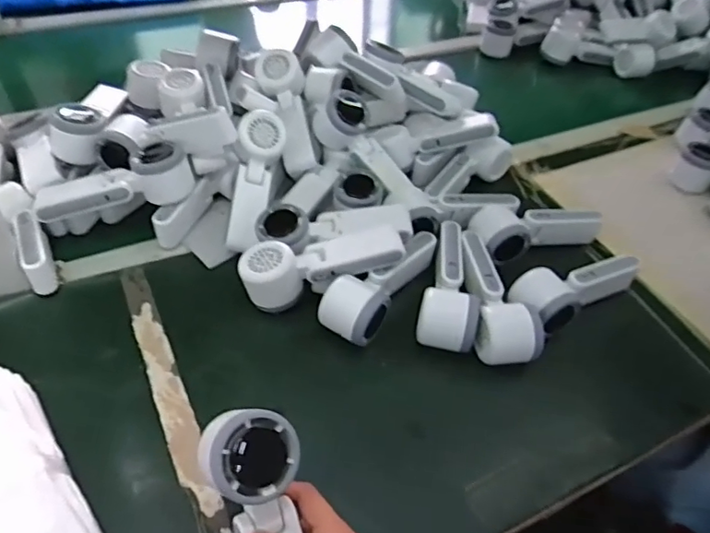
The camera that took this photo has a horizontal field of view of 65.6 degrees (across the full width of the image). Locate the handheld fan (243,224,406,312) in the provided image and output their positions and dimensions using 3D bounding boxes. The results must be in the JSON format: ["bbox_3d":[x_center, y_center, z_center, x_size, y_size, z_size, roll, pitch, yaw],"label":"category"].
[{"bbox_3d":[-0.035,0.000,0.579,0.165,0.058,0.058,-4,47,-9],"label":"handheld fan"}]

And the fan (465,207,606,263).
[{"bbox_3d":[0.215,-0.044,0.658,0.165,0.049,0.059,-10,48,-15],"label":"fan"}]

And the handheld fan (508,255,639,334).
[{"bbox_3d":[0.240,0.021,0.593,0.167,0.045,0.060,-18,51,-21],"label":"handheld fan"}]

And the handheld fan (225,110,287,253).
[{"bbox_3d":[-0.116,-0.097,0.636,0.047,0.052,0.168,8,74,2],"label":"handheld fan"}]

